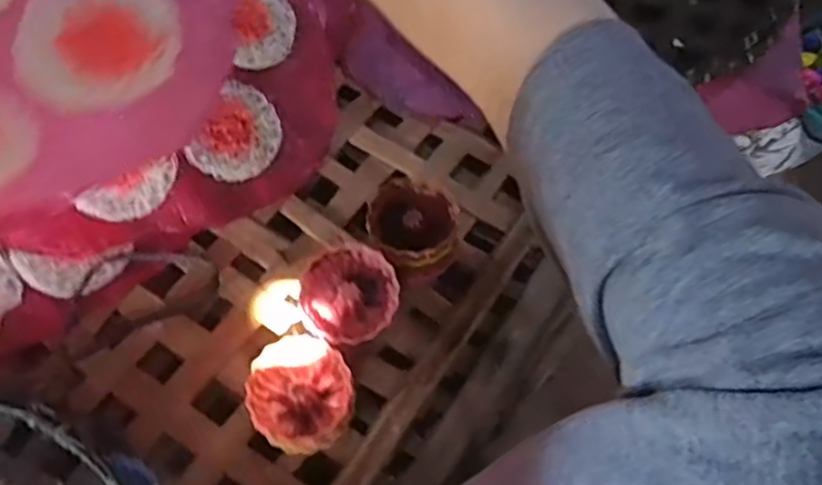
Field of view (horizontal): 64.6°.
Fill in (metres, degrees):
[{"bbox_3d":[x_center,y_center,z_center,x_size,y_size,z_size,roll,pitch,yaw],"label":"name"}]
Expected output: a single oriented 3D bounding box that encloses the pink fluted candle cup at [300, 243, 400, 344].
[{"bbox_3d":[-0.038,0.035,0.426,0.059,0.026,0.060,-39,72,-18],"label":"pink fluted candle cup"}]

